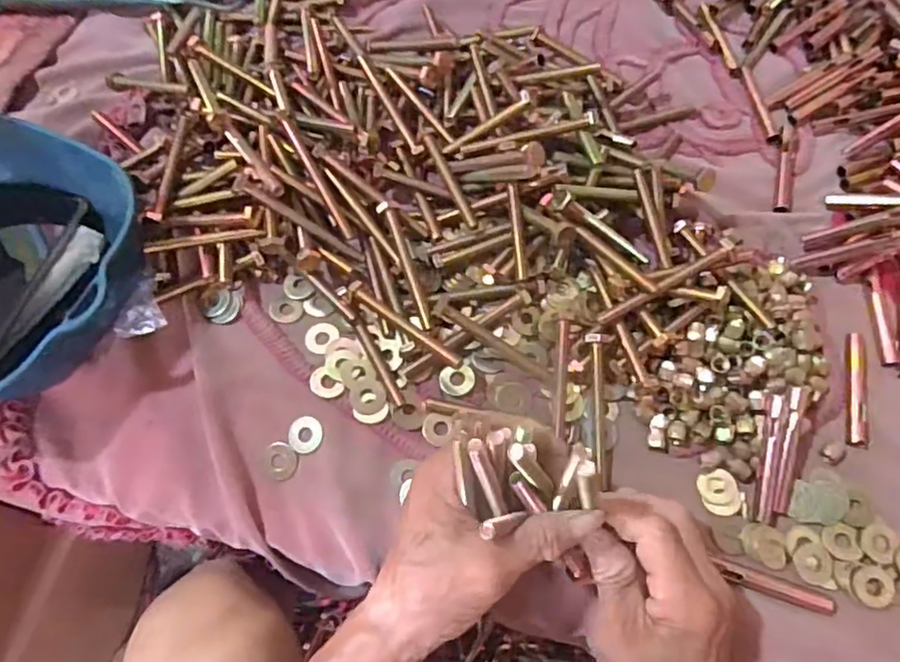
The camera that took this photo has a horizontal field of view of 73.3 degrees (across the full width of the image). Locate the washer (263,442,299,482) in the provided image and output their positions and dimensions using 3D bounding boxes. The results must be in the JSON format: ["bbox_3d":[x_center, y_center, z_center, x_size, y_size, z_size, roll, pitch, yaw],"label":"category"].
[{"bbox_3d":[-0.116,0.090,0.414,0.024,0.004,0.025,0,68,1],"label":"washer"}]

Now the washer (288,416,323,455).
[{"bbox_3d":[-0.102,0.073,0.425,0.025,0.004,0.025,0,68,1],"label":"washer"}]

